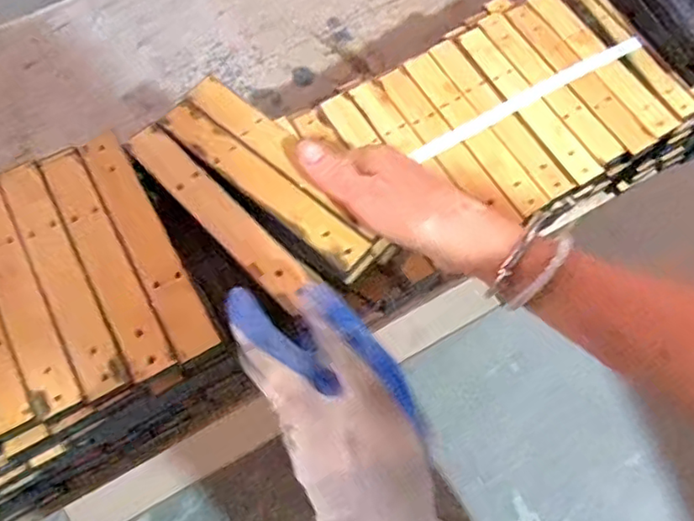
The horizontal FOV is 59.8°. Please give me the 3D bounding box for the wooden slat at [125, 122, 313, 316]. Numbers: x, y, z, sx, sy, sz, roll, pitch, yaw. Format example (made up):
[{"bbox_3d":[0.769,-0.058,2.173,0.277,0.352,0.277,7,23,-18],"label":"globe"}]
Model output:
[{"bbox_3d":[-0.088,-0.034,0.416,0.029,0.007,0.176,-41,72,-15],"label":"wooden slat"}]

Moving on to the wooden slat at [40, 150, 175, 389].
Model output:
[{"bbox_3d":[-0.160,-0.003,0.396,0.028,0.004,0.177,-28,69,-11],"label":"wooden slat"}]

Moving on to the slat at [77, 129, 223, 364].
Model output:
[{"bbox_3d":[-0.135,-0.015,0.402,0.028,0.004,0.178,-28,69,-11],"label":"slat"}]

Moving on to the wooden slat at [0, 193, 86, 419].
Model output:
[{"bbox_3d":[-0.213,0.018,0.388,0.027,0.004,0.176,-28,69,-11],"label":"wooden slat"}]

